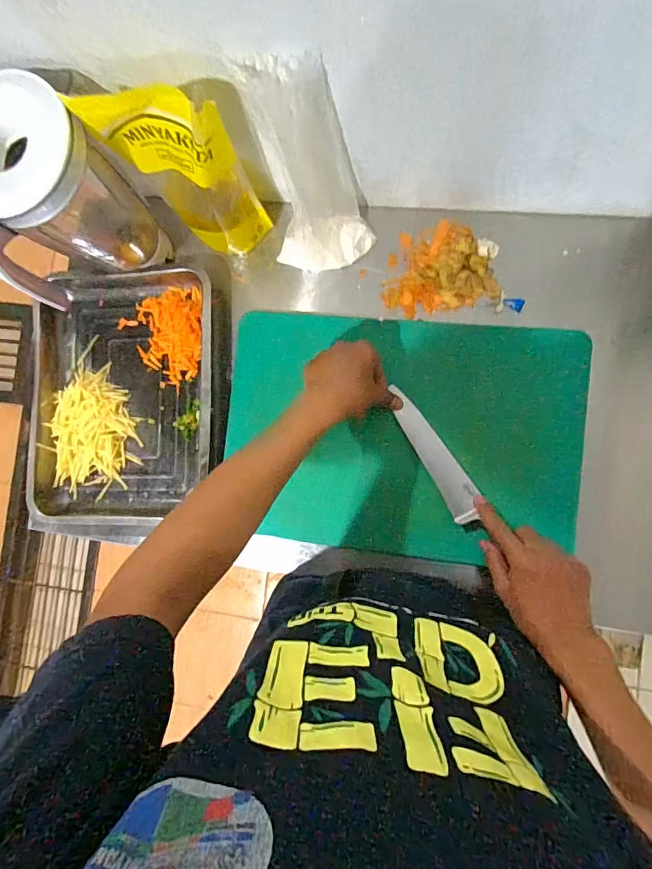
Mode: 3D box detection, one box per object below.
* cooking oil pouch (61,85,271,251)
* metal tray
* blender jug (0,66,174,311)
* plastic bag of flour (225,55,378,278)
[{"bbox_3d":[-0.149,-0.300,0.524,0.129,0.256,0.075,6,83,8],"label":"cooking oil pouch"},{"bbox_3d":[-0.280,-0.055,0.634,0.263,0.043,0.341,1,87,8],"label":"metal tray"},{"bbox_3d":[-0.310,-0.251,0.530,0.137,0.229,0.182,40,93,8],"label":"blender jug"},{"bbox_3d":[-0.017,-0.280,0.509,0.123,0.234,0.101,-5,87,7],"label":"plastic bag of flour"}]

